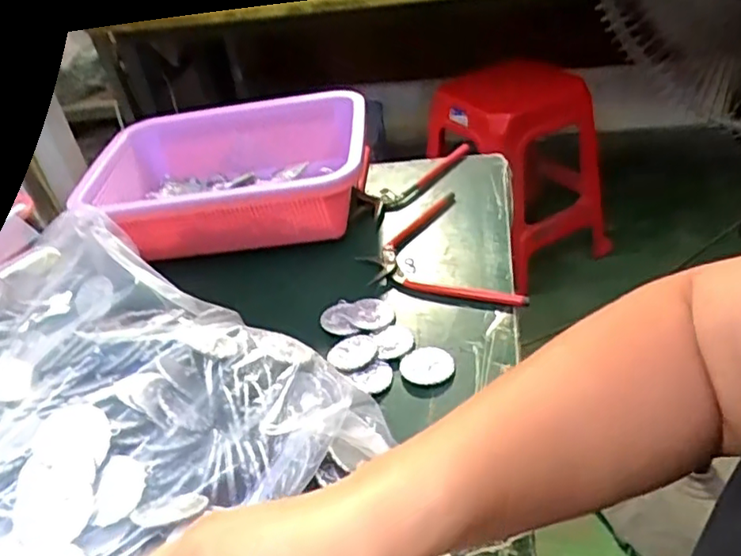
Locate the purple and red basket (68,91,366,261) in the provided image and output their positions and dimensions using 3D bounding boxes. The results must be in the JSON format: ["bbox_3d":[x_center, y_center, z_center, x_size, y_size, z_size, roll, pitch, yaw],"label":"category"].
[{"bbox_3d":[-0.132,-0.105,0.612,0.255,0.087,0.180,-5,37,8],"label":"purple and red basket"}]

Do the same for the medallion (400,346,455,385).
[{"bbox_3d":[0.040,0.062,0.444,0.038,0.007,0.037,-7,36,5],"label":"medallion"}]

